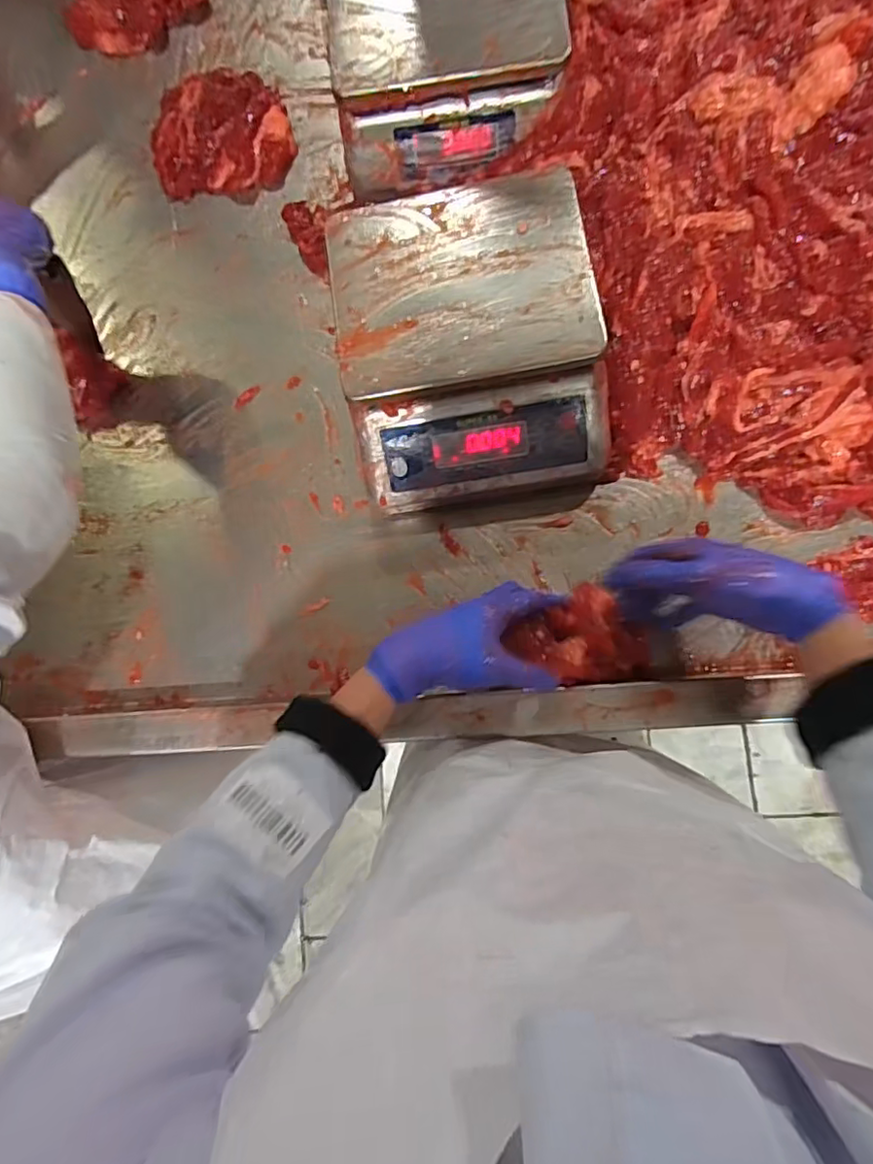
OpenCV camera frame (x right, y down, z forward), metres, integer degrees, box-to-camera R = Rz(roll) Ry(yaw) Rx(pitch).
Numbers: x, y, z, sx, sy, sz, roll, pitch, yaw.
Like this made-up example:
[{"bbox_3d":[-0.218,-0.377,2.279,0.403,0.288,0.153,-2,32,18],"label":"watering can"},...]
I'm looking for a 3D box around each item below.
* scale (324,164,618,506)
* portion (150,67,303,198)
[{"bbox_3d":[0.030,-0.213,0.529,0.219,0.081,0.261,-9,81,7],"label":"scale"},{"bbox_3d":[-0.245,-0.524,0.680,0.158,0.033,0.145,2,83,8],"label":"portion"}]

